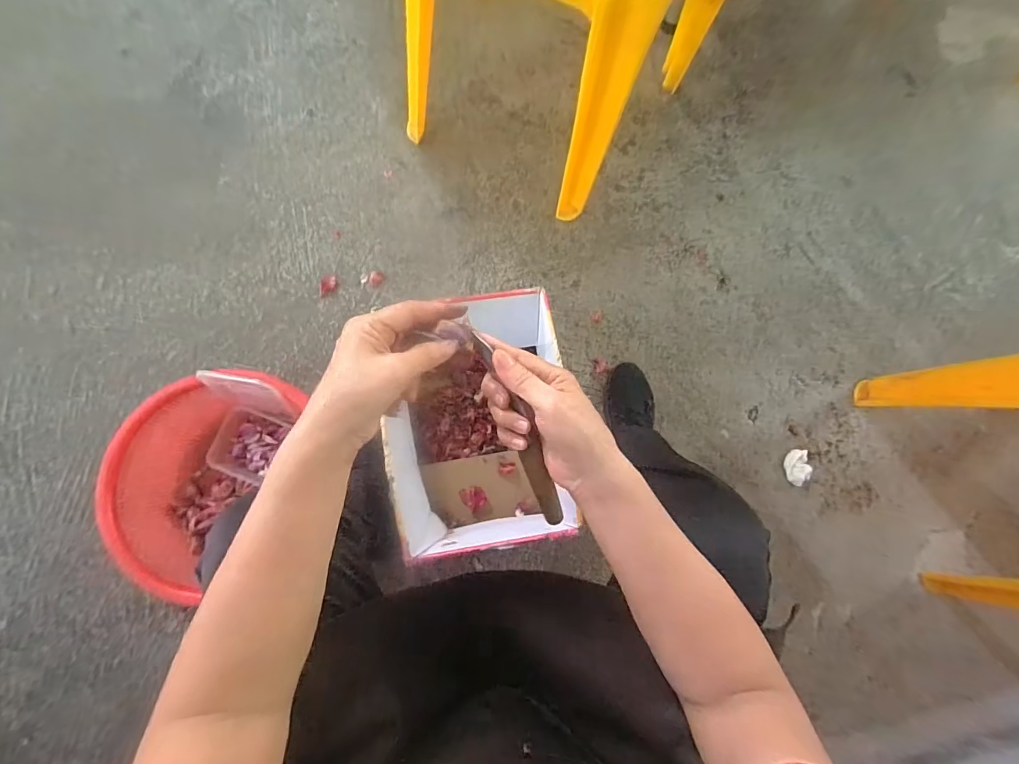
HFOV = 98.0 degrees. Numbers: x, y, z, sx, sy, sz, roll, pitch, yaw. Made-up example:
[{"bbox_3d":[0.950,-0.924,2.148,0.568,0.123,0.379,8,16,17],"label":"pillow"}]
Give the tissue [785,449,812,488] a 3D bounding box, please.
[{"bbox_3d":[0.555,0.165,0.852,0.043,0.022,0.067,4,82,-4],"label":"tissue"}]

